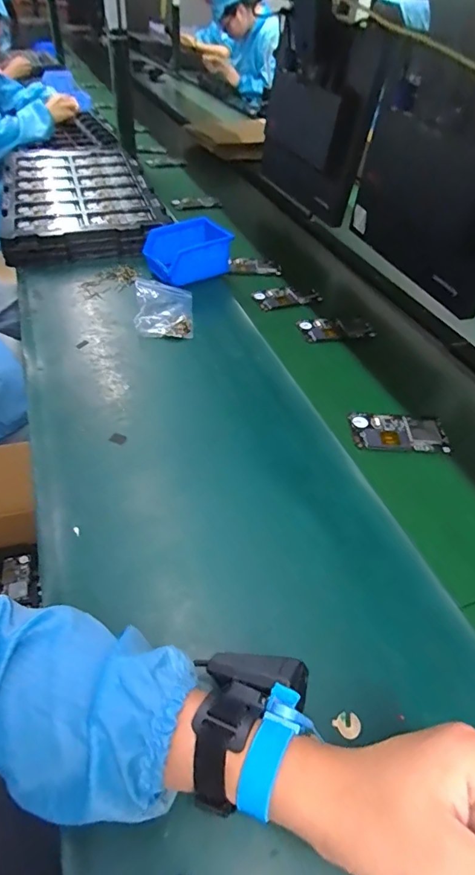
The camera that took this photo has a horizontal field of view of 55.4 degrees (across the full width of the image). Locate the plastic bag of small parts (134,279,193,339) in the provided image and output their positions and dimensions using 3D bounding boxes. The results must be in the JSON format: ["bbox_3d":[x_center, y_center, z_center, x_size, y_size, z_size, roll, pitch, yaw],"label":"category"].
[{"bbox_3d":[-0.121,-0.214,0.751,0.091,0.010,0.138,4,54,-16],"label":"plastic bag of small parts"}]

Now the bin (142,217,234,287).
[{"bbox_3d":[-0.094,-0.346,0.843,0.143,0.081,0.114,-22,48,-31],"label":"bin"}]

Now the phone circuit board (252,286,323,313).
[{"bbox_3d":[0.090,-0.264,0.843,0.124,0.011,0.063,-16,56,-20],"label":"phone circuit board"}]

